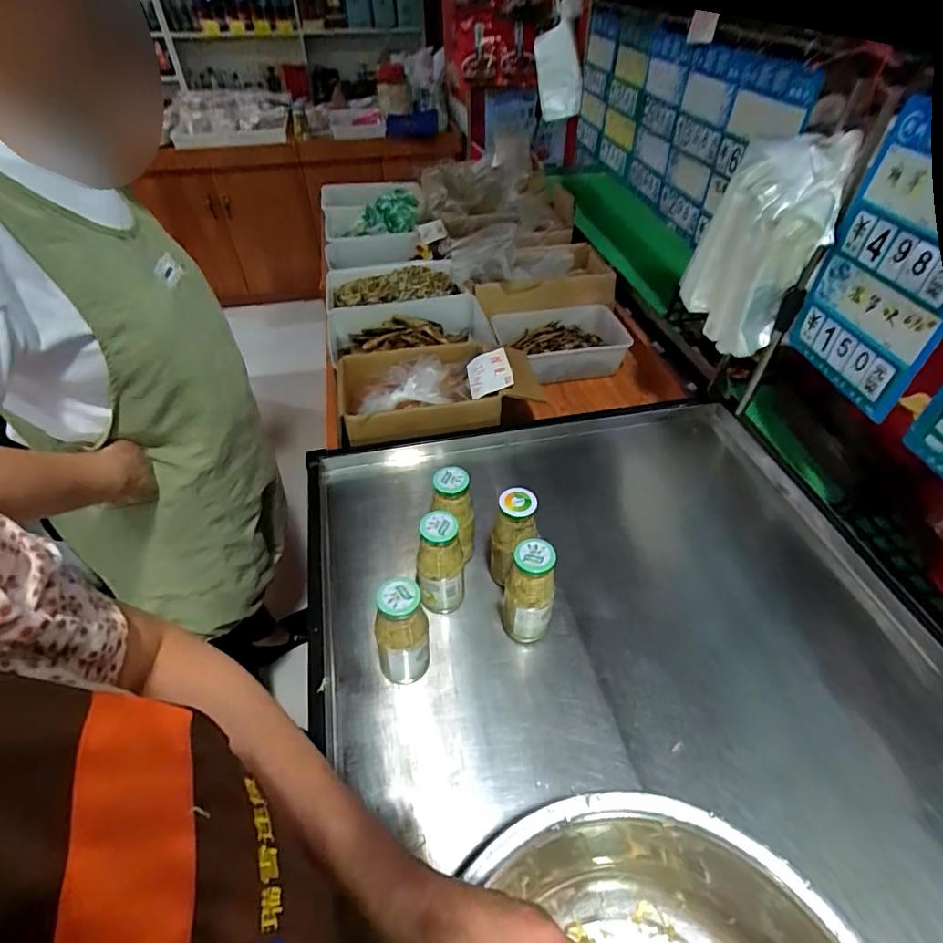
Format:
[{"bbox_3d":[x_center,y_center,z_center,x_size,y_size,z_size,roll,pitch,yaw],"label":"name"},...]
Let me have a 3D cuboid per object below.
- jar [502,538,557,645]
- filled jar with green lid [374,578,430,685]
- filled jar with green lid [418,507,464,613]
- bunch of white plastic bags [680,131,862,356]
[{"bbox_3d":[0.074,0.163,0.692,0.065,0.176,0.054,3,46,4],"label":"jar"},{"bbox_3d":[-0.085,0.208,0.651,0.062,0.181,0.052,-12,47,-11],"label":"filled jar with green lid"},{"bbox_3d":[-0.043,0.137,0.726,0.061,0.188,0.054,-9,47,-9],"label":"filled jar with green lid"},{"bbox_3d":[0.424,-0.330,0.795,0.165,0.287,0.111,18,49,17],"label":"bunch of white plastic bags"}]

